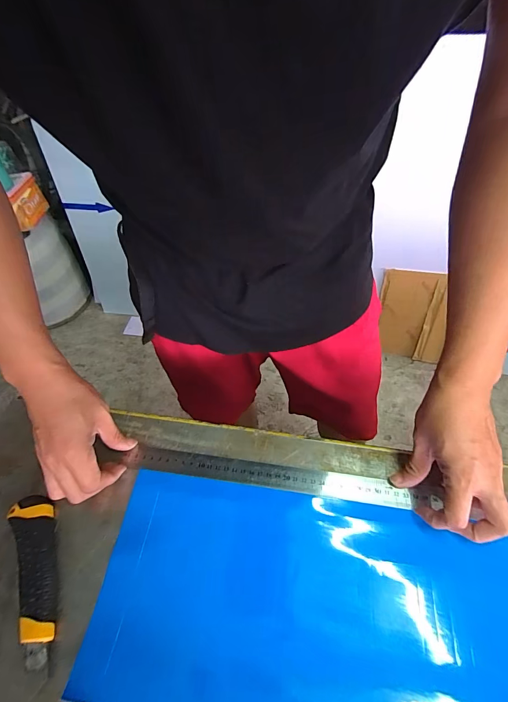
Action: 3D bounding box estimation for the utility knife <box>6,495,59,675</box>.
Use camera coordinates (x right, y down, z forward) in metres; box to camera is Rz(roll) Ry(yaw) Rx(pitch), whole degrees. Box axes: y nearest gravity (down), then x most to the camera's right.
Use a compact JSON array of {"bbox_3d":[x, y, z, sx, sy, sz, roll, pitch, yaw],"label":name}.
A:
[{"bbox_3d":[-0.216,0.218,0.338,0.037,0.020,0.148,-23,55,-14],"label":"utility knife"}]

